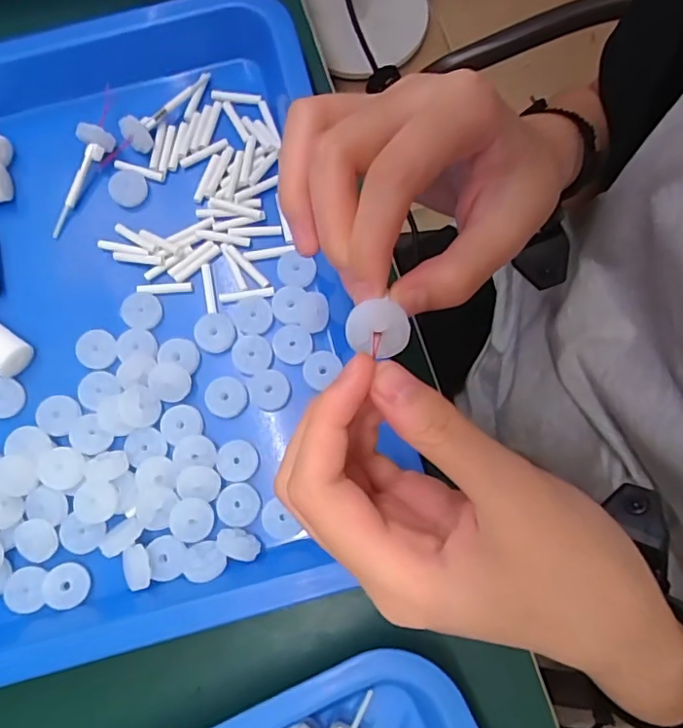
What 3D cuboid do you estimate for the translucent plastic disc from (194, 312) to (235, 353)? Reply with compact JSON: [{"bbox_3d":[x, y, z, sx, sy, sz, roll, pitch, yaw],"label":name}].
[{"bbox_3d":[-0.068,-0.017,0.292,0.021,0.004,0.020,0,76,-1],"label":"translucent plastic disc"}]

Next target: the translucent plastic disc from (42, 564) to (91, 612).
[{"bbox_3d":[-0.134,0.108,0.267,0.020,0.007,0.020,0,76,-1],"label":"translucent plastic disc"}]

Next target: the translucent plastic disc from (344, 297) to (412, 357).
[{"bbox_3d":[0.012,-0.012,0.180,0.021,0.004,0.017,8,106,1],"label":"translucent plastic disc"}]

